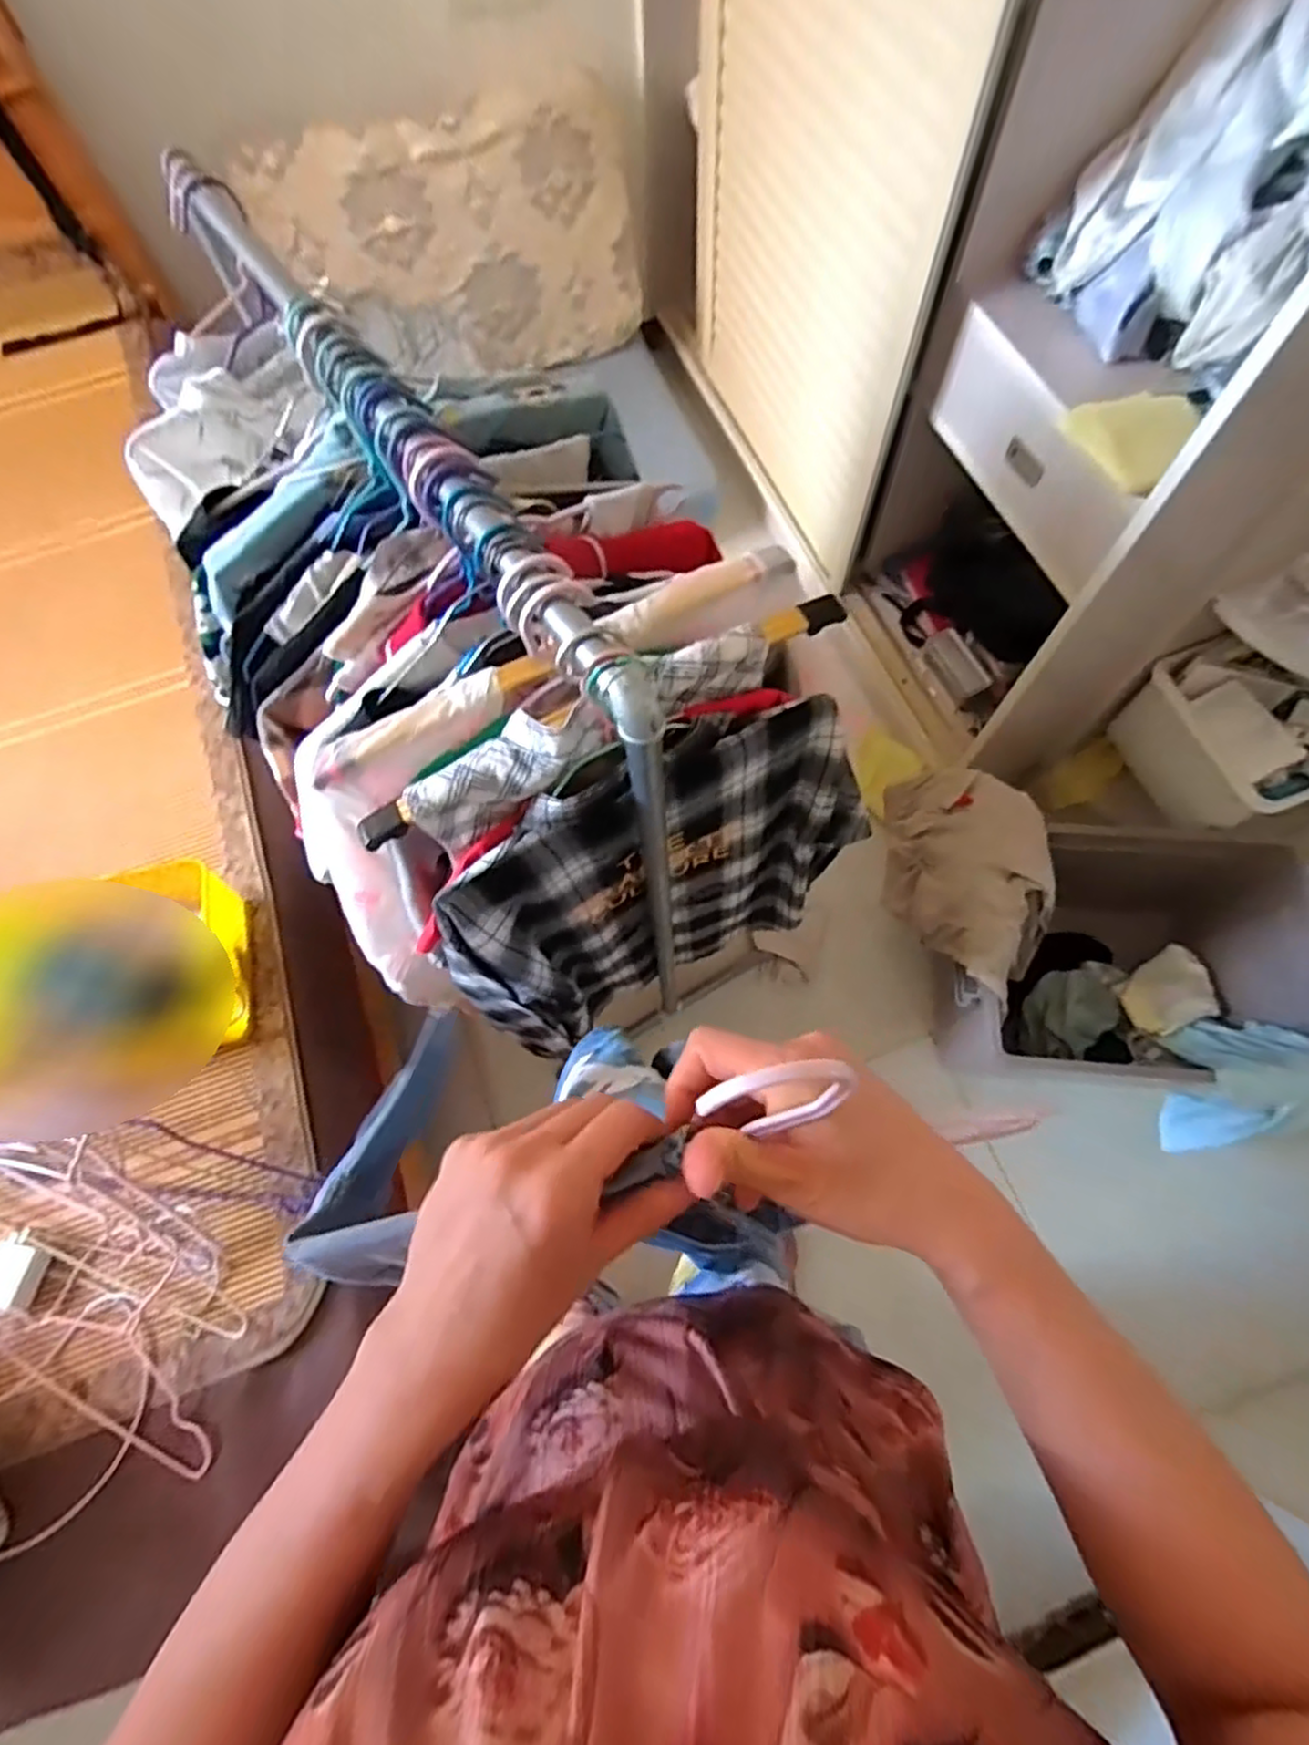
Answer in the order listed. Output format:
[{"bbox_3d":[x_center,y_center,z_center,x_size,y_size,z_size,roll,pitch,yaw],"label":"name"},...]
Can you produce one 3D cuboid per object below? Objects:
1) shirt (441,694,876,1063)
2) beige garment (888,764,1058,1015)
[{"bbox_3d":[0.005,0.036,0.787,0.432,0.539,0.067,-27,71,-7],"label":"shirt"},{"bbox_3d":[0.501,0.013,1.174,0.195,0.216,0.345,-19,70,-4],"label":"beige garment"}]

